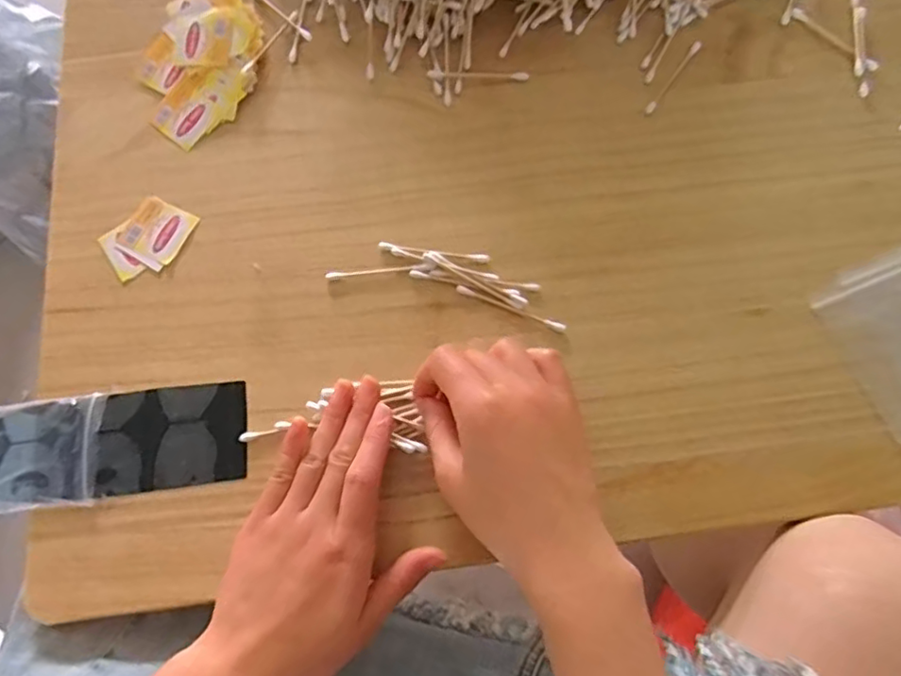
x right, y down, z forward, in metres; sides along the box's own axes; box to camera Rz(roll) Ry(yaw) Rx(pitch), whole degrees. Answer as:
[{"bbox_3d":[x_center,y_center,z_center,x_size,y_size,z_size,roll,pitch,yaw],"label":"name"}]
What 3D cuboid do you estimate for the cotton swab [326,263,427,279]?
[{"bbox_3d":[-0.049,-0.044,0.395,0.065,0.004,0.006,-5,74,0],"label":"cotton swab"}]

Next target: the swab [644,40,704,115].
[{"bbox_3d":[0.160,-0.188,0.430,0.006,0.004,0.074,34,78,11],"label":"swab"}]

